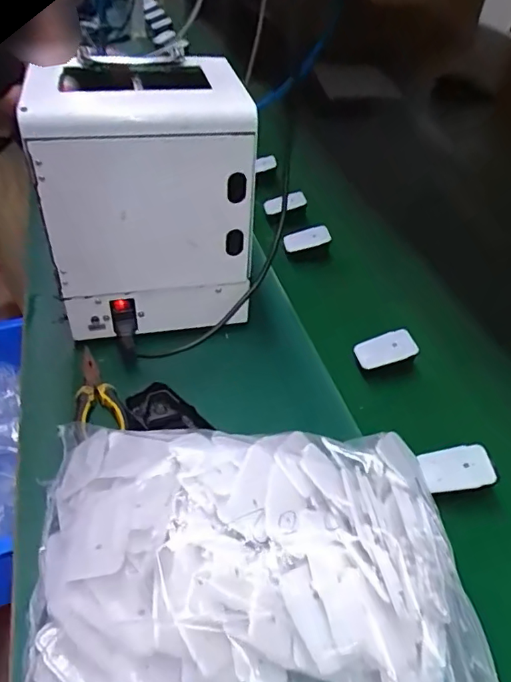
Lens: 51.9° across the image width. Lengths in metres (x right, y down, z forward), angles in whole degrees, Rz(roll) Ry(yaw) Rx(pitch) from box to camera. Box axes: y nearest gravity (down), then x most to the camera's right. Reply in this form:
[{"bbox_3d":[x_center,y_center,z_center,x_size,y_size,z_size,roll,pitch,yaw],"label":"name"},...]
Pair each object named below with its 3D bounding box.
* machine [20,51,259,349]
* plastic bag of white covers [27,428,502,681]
[{"bbox_3d":[-0.127,-0.159,0.596,0.210,0.264,0.198,-7,45,-13],"label":"machine"},{"bbox_3d":[0.003,0.190,0.381,0.325,0.103,0.298,-1,44,-7],"label":"plastic bag of white covers"}]

